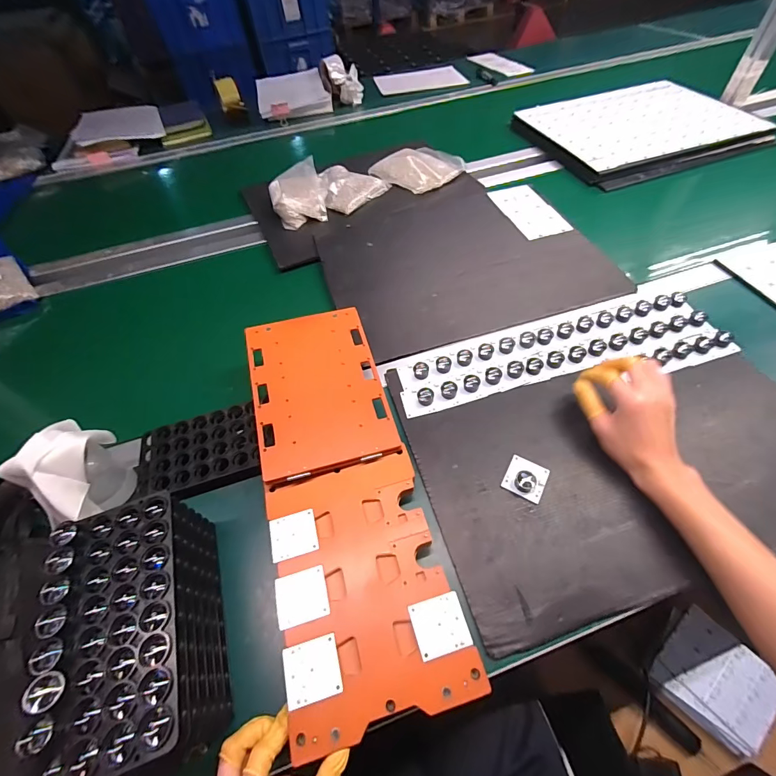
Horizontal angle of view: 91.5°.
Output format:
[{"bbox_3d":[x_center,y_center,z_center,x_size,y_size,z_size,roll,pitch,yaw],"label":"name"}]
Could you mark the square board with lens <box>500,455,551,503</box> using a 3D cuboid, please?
[{"bbox_3d":[0.164,0.103,0.444,0.045,0.019,0.050,23,59,20],"label":"square board with lens"}]

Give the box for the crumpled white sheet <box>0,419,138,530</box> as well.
[{"bbox_3d":[-0.339,0.093,0.414,0.086,0.099,0.092,21,59,19],"label":"crumpled white sheet"}]

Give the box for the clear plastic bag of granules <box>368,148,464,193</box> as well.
[{"bbox_3d":[0.064,-0.504,0.874,0.175,0.030,0.155,36,64,26],"label":"clear plastic bag of granules"}]

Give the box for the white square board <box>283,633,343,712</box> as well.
[{"bbox_3d":[-0.066,0.247,0.331,0.046,0.006,0.044,-15,54,-6],"label":"white square board"}]

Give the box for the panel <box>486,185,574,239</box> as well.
[{"bbox_3d":[0.286,-0.366,0.776,0.092,0.007,0.183,-18,57,-4],"label":"panel"}]

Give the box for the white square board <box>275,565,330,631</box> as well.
[{"bbox_3d":[-0.083,0.201,0.365,0.049,0.004,0.044,-15,54,-6],"label":"white square board"}]

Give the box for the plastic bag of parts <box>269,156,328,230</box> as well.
[{"bbox_3d":[-0.194,-0.410,0.809,0.116,0.056,0.151,-14,54,-5],"label":"plastic bag of parts"}]

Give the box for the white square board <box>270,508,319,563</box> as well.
[{"bbox_3d":[-0.100,0.156,0.401,0.047,0.004,0.044,-16,55,-7],"label":"white square board"}]

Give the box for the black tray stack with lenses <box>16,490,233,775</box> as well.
[{"bbox_3d":[-0.217,0.211,0.336,0.095,0.120,0.192,-19,55,-9],"label":"black tray stack with lenses"}]

